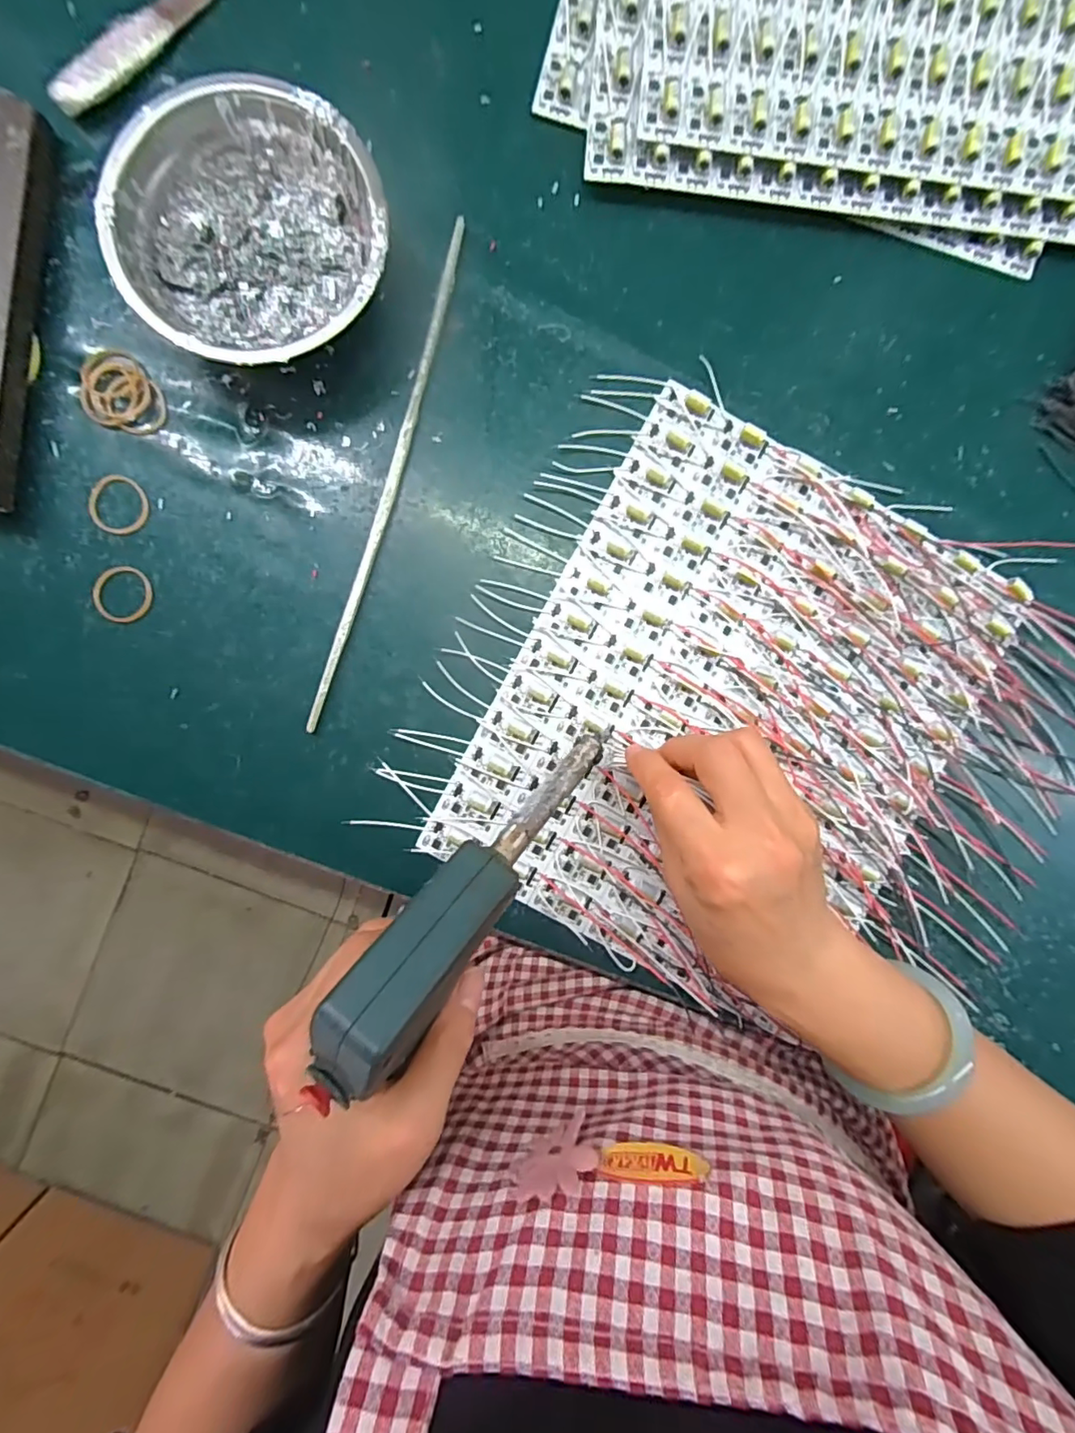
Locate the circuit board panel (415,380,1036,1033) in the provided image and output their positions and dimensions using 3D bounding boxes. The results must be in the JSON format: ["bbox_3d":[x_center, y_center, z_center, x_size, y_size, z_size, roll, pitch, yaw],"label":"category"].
[{"bbox_3d":[0.107,0.001,0.303,0.238,0.009,0.286,29,90,-3],"label":"circuit board panel"}]

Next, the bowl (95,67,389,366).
[{"bbox_3d":[-0.136,-0.232,0.270,0.122,0.039,0.126,0,92,-2],"label":"bowl"}]

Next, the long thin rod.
[{"bbox_3d":[-0.079,-0.126,0.292,0.009,0.008,0.276,16,91,-3],"label":"long thin rod"}]

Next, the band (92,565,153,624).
[{"bbox_3d":[-0.220,-0.065,0.289,0.029,0.004,0.030,0,92,-2],"label":"band"}]

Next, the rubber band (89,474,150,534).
[{"bbox_3d":[-0.221,-0.111,0.289,0.029,0.004,0.031,0,92,-2],"label":"rubber band"}]

